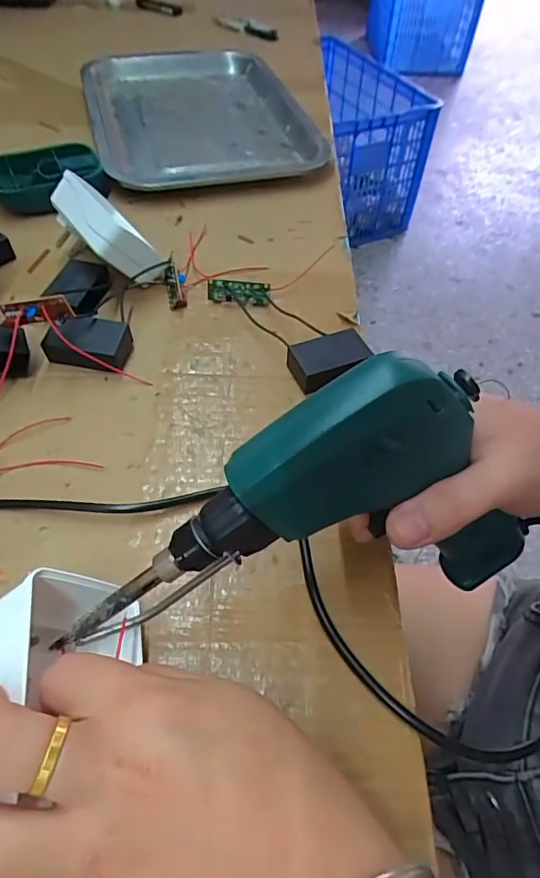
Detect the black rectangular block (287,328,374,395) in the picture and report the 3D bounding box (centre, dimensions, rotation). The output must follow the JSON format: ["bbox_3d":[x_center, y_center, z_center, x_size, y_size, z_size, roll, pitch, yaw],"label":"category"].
[{"bbox_3d":[0.039,-0.049,0.334,0.048,0.019,0.032,-18,55,-15],"label":"black rectangular block"}]

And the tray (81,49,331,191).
[{"bbox_3d":[-0.082,-0.347,0.548,0.203,0.020,0.316,-13,54,-12],"label":"tray"}]

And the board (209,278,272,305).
[{"bbox_3d":[-0.022,-0.103,0.373,0.044,0.019,0.008,6,53,3],"label":"board"}]

